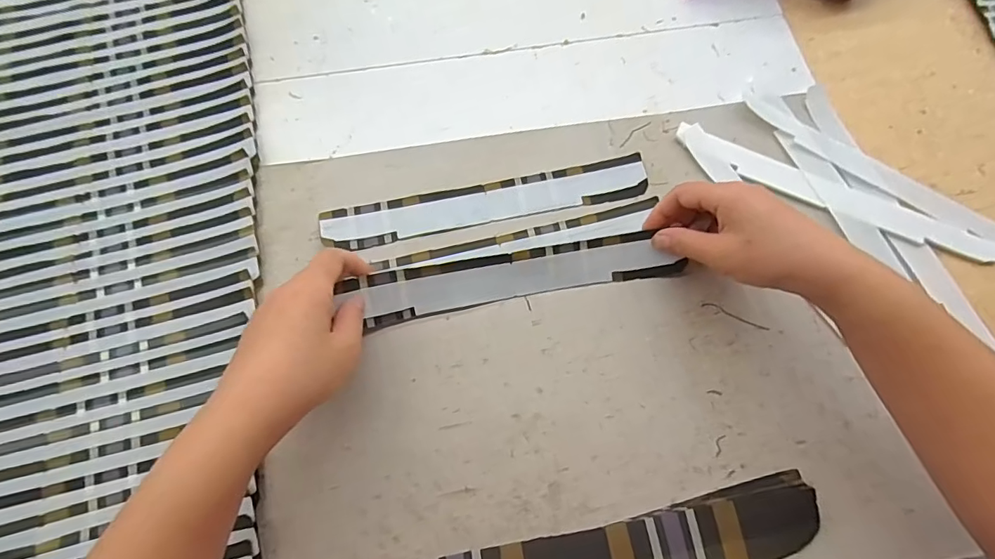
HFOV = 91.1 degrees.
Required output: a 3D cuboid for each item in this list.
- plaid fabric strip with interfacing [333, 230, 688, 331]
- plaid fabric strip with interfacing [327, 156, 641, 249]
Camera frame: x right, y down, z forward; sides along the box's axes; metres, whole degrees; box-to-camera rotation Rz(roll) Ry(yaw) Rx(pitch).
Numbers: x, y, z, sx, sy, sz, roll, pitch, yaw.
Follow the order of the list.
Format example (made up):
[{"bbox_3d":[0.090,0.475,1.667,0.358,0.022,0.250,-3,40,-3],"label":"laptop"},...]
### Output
[{"bbox_3d":[0.017,-0.003,0.359,0.234,0.009,0.035,-10,103,-6],"label":"plaid fabric strip with interfacing"},{"bbox_3d":[-0.007,-0.062,0.389,0.257,0.005,0.035,-12,73,-5],"label":"plaid fabric strip with interfacing"}]

